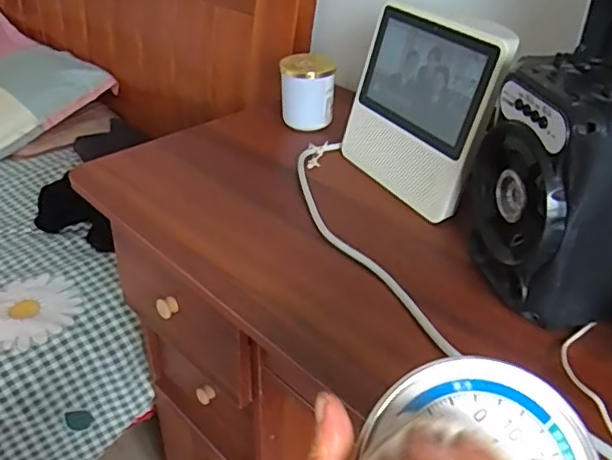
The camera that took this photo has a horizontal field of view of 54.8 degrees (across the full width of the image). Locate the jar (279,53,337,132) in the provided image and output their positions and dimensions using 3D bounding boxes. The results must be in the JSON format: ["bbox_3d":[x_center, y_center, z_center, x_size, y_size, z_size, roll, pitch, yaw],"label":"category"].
[{"bbox_3d":[0.002,-0.183,0.791,0.069,0.089,0.065,1,34,-1],"label":"jar"}]

